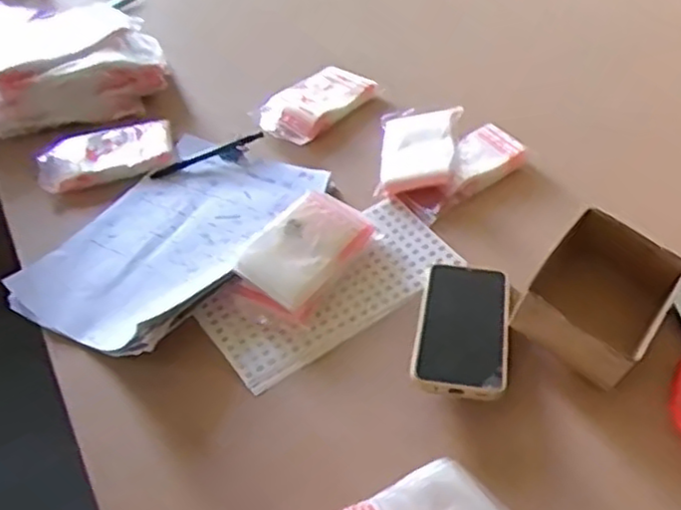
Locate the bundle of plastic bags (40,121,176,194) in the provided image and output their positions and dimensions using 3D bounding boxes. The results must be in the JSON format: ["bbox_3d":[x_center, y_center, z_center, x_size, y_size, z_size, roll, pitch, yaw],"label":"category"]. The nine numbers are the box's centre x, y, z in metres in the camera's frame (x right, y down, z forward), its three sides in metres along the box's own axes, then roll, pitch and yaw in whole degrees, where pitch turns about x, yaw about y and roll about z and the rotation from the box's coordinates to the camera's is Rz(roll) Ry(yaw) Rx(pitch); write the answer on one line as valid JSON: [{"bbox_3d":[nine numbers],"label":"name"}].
[{"bbox_3d":[-0.281,-0.123,0.860,0.155,0.033,0.089,-13,47,-6],"label":"bundle of plastic bags"}]

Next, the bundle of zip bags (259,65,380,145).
[{"bbox_3d":[-0.022,-0.198,0.899,0.165,0.021,0.079,-38,54,-26],"label":"bundle of zip bags"}]

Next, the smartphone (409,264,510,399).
[{"bbox_3d":[0.109,0.058,0.638,0.076,0.019,0.162,4,37,12],"label":"smartphone"}]

